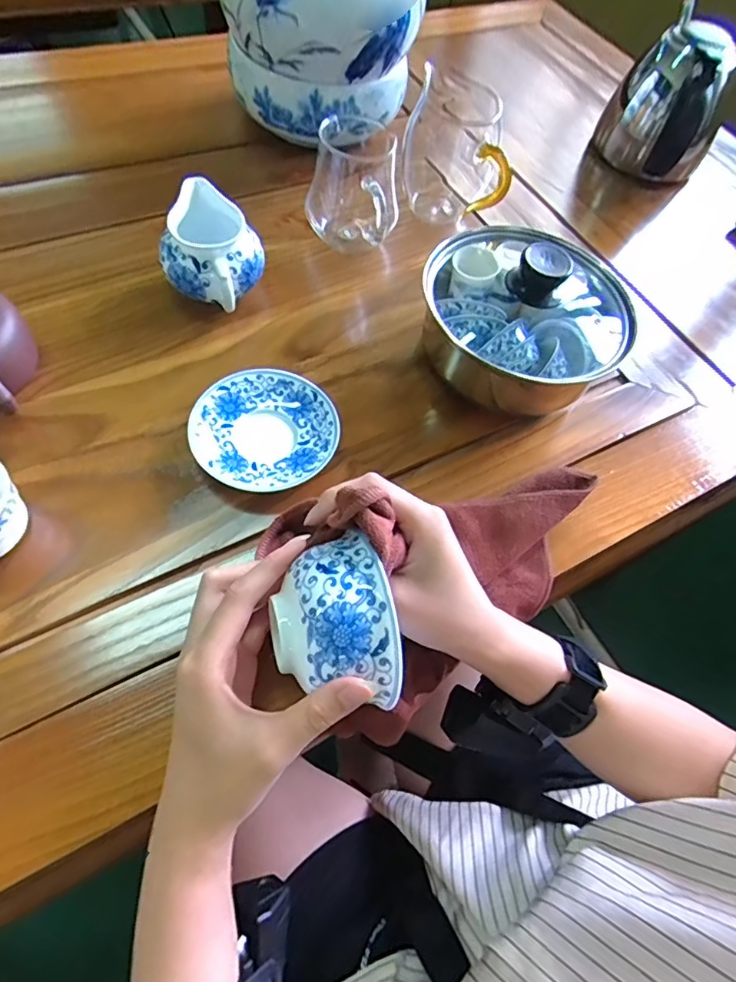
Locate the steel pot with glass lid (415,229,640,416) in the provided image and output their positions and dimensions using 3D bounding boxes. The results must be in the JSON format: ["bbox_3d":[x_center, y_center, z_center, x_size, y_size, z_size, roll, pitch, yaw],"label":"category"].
[{"bbox_3d":[0.127,-0.143,0.417,0.166,0.098,0.145,-34,71,-23],"label":"steel pot with glass lid"}]

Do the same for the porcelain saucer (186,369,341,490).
[{"bbox_3d":[-0.073,-0.041,0.381,0.101,0.028,0.098,3,62,-6],"label":"porcelain saucer"}]

